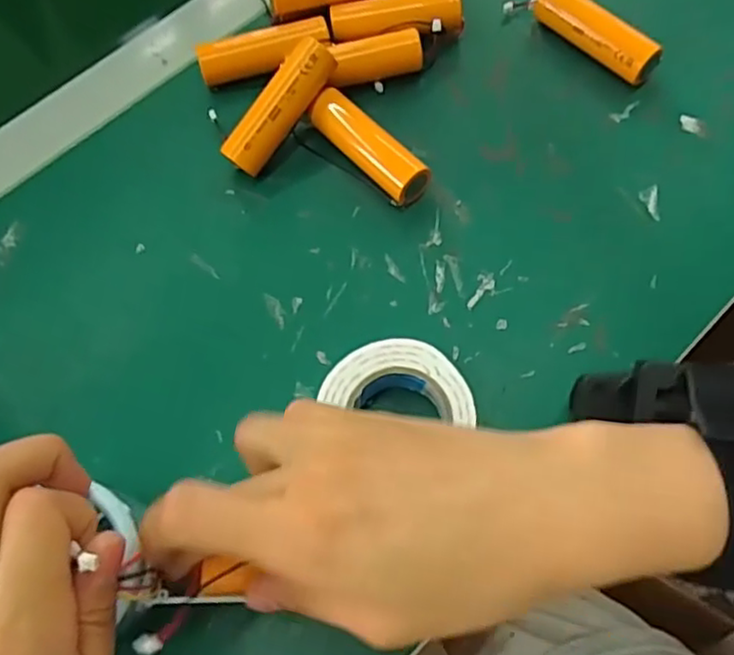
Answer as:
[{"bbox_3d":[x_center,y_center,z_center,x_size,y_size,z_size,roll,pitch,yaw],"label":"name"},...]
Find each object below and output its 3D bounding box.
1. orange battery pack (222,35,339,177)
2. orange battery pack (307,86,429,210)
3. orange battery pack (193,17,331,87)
[{"bbox_3d":[-0.044,-0.110,0.327,0.016,0.022,0.071,40,95,18],"label":"orange battery pack"},{"bbox_3d":[0.001,-0.091,0.334,0.020,0.019,0.072,-39,70,-14],"label":"orange battery pack"},{"bbox_3d":[-0.057,-0.153,0.364,0.072,0.021,0.019,-18,66,-6],"label":"orange battery pack"}]

